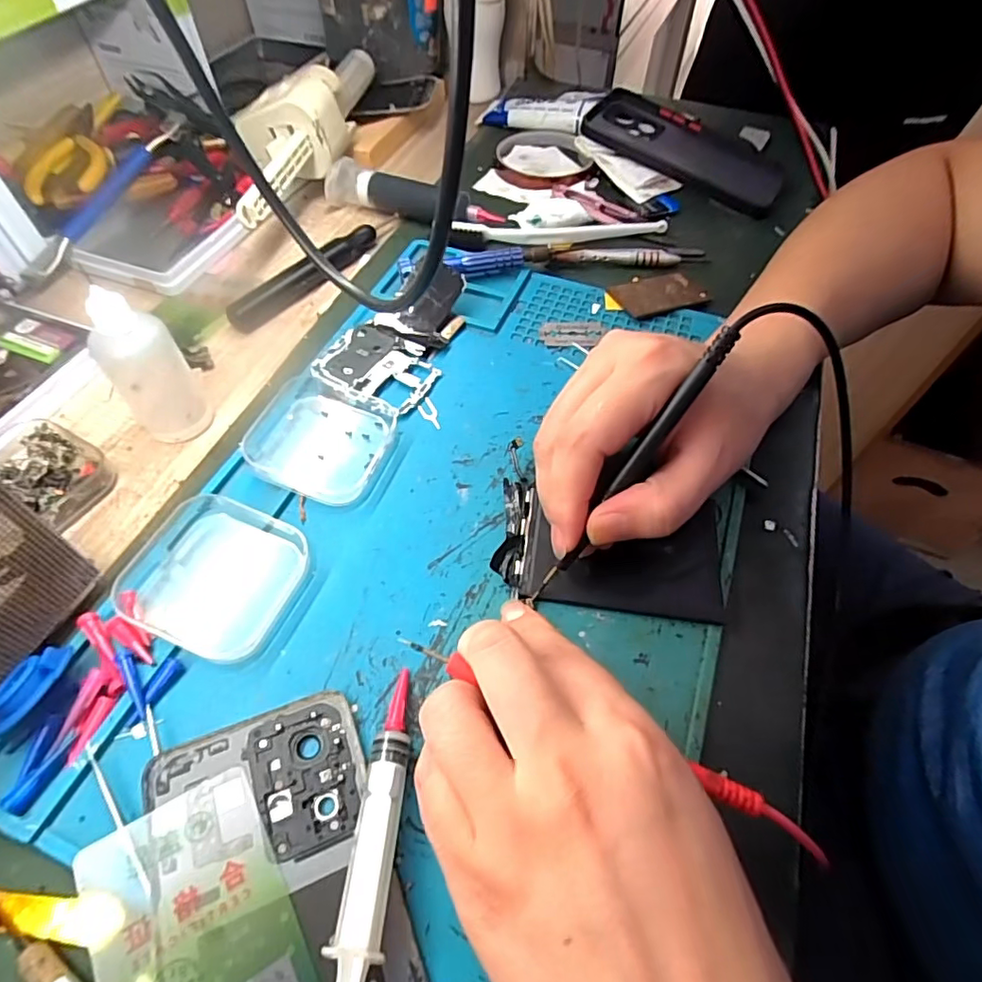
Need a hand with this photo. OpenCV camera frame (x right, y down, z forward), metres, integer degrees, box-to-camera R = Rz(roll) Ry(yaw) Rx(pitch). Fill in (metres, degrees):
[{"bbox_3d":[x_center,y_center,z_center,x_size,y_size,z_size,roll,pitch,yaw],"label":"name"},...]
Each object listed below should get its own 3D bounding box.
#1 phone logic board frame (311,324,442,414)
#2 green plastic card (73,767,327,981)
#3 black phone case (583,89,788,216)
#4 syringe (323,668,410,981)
[{"bbox_3d":[-0.065,-0.070,0.320,0.065,0.007,0.049,28,58,16],"label":"phone logic board frame"},{"bbox_3d":[-0.090,0.138,0.172,0.053,0.004,0.084,-23,60,-24],"label":"green plastic card"},{"bbox_3d":[0.161,-0.283,0.461,0.160,0.011,0.093,31,62,8],"label":"black phone case"},{"bbox_3d":[-0.038,0.110,0.186,0.014,0.022,0.101,3,55,-1],"label":"syringe"}]

